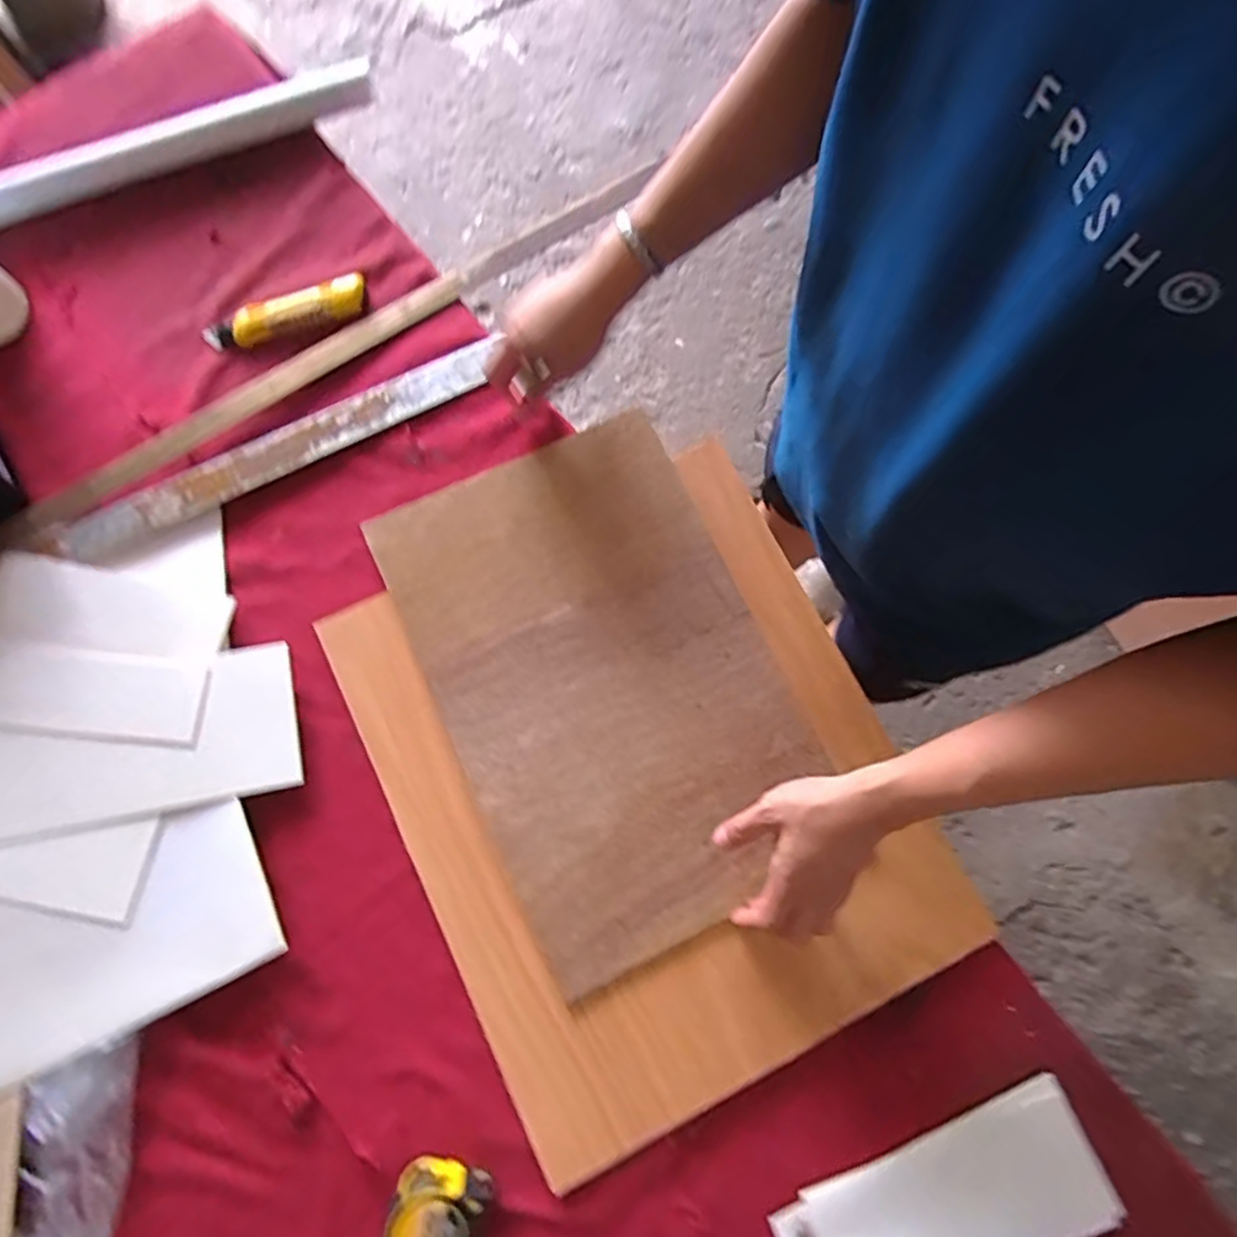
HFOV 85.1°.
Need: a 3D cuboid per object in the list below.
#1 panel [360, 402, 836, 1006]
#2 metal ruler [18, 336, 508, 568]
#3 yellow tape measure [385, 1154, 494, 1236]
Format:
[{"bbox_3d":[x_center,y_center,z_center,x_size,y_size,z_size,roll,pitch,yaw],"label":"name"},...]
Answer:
[{"bbox_3d":[-0.014,0.047,0.575,0.270,0.008,0.426,-25,79,-7],"label":"panel"},{"bbox_3d":[-0.310,-0.151,0.610,0.409,0.009,0.045,-29,84,-8],"label":"metal ruler"},{"bbox_3d":[-0.131,0.428,0.478,0.064,0.032,0.065,18,78,2],"label":"yellow tape measure"}]

